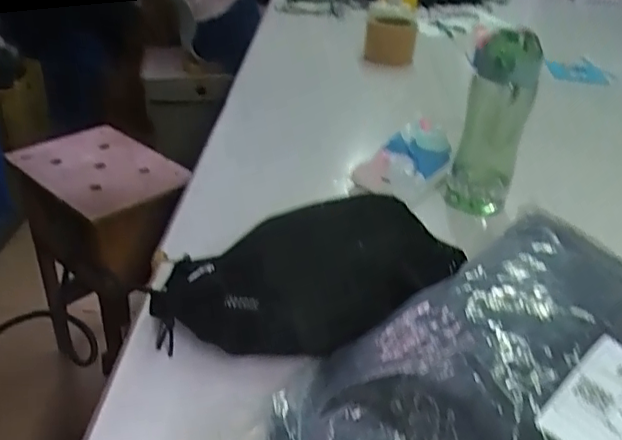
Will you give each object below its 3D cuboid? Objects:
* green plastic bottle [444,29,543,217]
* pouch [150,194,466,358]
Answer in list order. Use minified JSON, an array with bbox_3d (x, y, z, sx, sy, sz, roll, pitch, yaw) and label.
[{"bbox_3d":[0.207,-0.104,0.670,0.070,0.215,0.075,14,34,15],"label":"green plastic bottle"},{"bbox_3d":[0.008,0.048,0.503,0.269,0.083,0.110,-11,35,-22],"label":"pouch"}]

